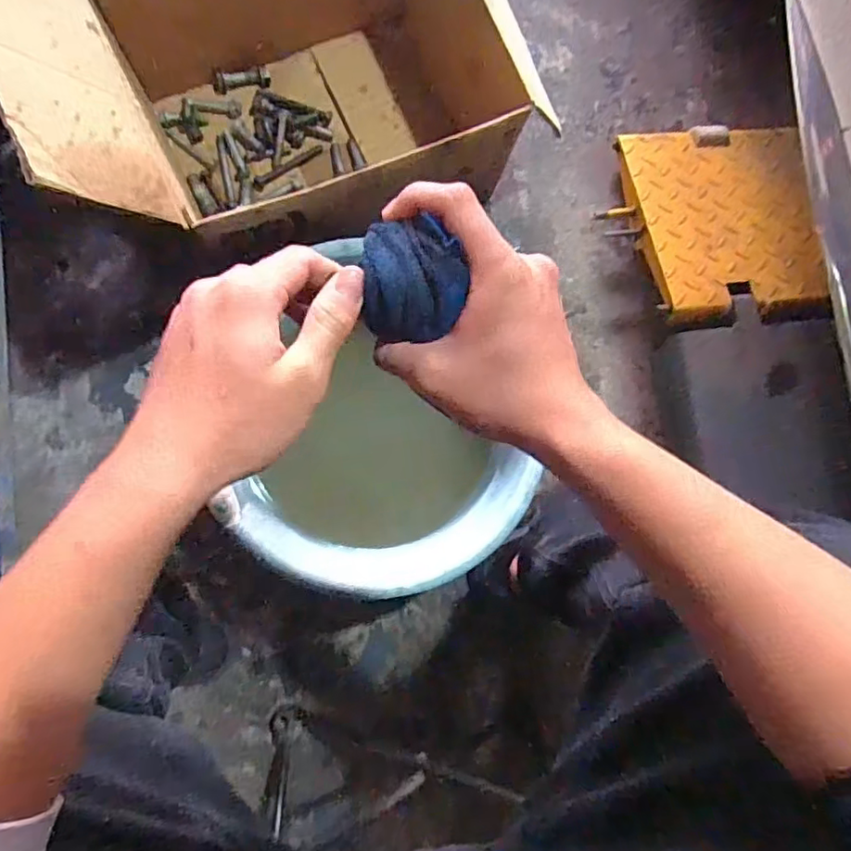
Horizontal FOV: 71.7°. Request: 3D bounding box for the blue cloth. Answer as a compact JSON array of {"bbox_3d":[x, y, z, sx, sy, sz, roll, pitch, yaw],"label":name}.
[{"bbox_3d":[-0.007,-0.072,0.286,0.045,0.032,0.054,-4,84,-7],"label":"blue cloth"}]

